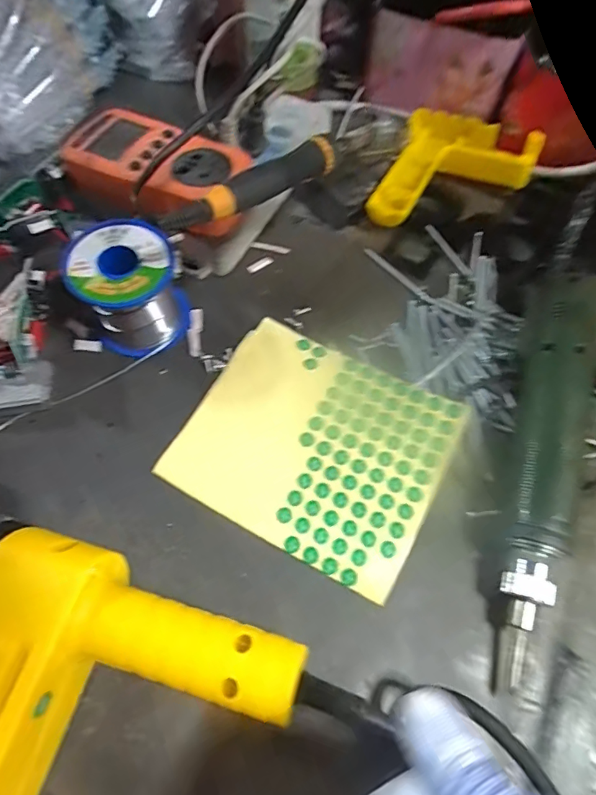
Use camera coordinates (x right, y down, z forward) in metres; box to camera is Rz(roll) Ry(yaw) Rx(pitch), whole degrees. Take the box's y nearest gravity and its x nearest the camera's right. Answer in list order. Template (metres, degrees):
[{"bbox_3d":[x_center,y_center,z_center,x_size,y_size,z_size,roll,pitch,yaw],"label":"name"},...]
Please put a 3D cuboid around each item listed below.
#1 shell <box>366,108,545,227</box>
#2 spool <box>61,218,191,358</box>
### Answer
[{"bbox_3d":[0.137,-0.189,0.414,0.116,0.033,0.160,21,62,9],"label":"shell"},{"bbox_3d":[-0.110,-0.069,0.318,0.064,0.066,0.061,-19,63,-13],"label":"spool"}]

